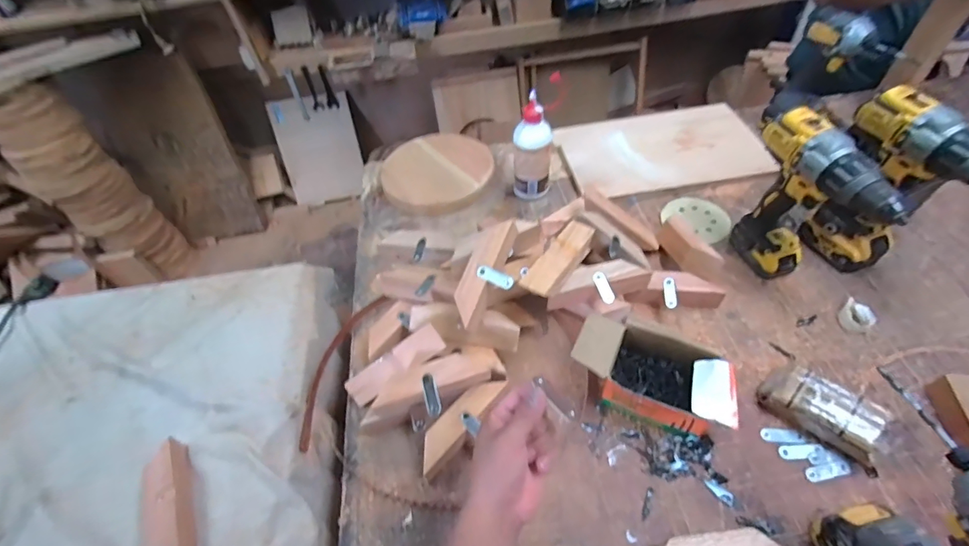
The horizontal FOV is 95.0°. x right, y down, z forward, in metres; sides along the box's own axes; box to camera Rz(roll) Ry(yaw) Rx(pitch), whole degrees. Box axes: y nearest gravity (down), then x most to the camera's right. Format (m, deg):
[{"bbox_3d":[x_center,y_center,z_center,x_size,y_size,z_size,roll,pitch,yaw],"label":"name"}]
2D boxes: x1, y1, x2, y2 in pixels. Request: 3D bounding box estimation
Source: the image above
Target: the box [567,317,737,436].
[{"bbox_3d":[0.229,0.139,0.612,0.199,0.074,0.107,18,55,19],"label":"box"}]

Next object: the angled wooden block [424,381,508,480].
[{"bbox_3d":[-0.031,0.197,0.595,0.042,0.024,0.154,31,58,26],"label":"angled wooden block"}]

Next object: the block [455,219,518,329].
[{"bbox_3d":[0.000,0.001,0.637,0.046,0.046,0.162,20,78,19],"label":"block"}]

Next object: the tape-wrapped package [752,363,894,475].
[{"bbox_3d":[0.440,0.180,0.571,0.067,0.051,0.146,-37,57,-23],"label":"tape-wrapped package"}]

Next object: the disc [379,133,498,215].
[{"bbox_3d":[-0.101,-0.224,0.963,0.232,0.040,0.239,-7,51,0],"label":"disc"}]

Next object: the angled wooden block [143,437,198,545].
[{"bbox_3d":[-0.386,0.283,0.547,0.050,0.040,0.159,-23,52,-15],"label":"angled wooden block"}]

